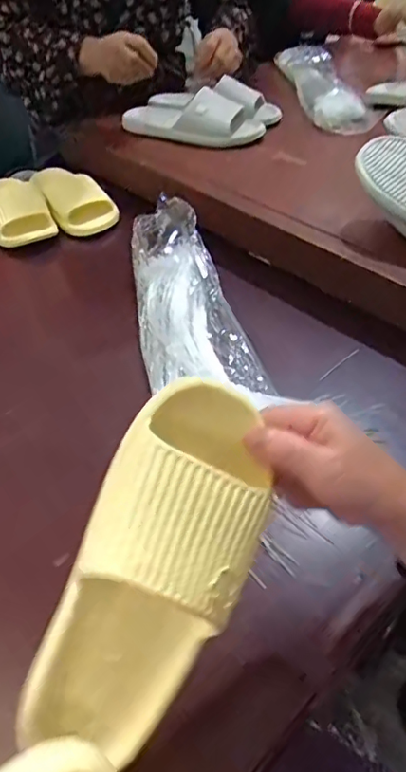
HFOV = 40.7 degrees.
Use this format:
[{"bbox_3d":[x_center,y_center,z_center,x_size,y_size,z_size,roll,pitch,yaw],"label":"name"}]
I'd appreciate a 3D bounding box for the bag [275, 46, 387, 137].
[{"bbox_3d":[0.242,-0.617,1.128,0.108,0.070,0.427,-4,43,-5],"label":"bag"}]

